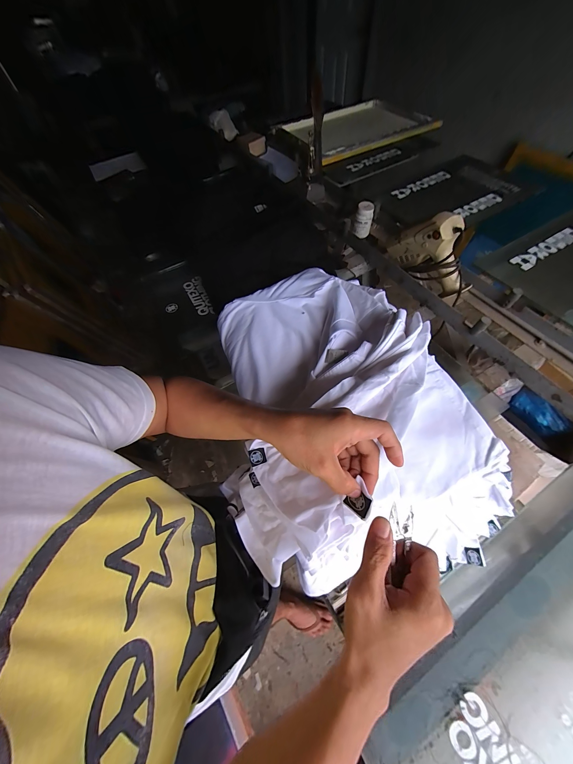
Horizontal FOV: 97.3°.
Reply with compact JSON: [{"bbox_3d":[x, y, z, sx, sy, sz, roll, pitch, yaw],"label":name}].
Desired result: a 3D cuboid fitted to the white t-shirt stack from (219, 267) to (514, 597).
[{"bbox_3d":[0.104,0.006,0.478,0.430,0.187,0.571,-12,59,-5],"label":"white t-shirt stack"}]

